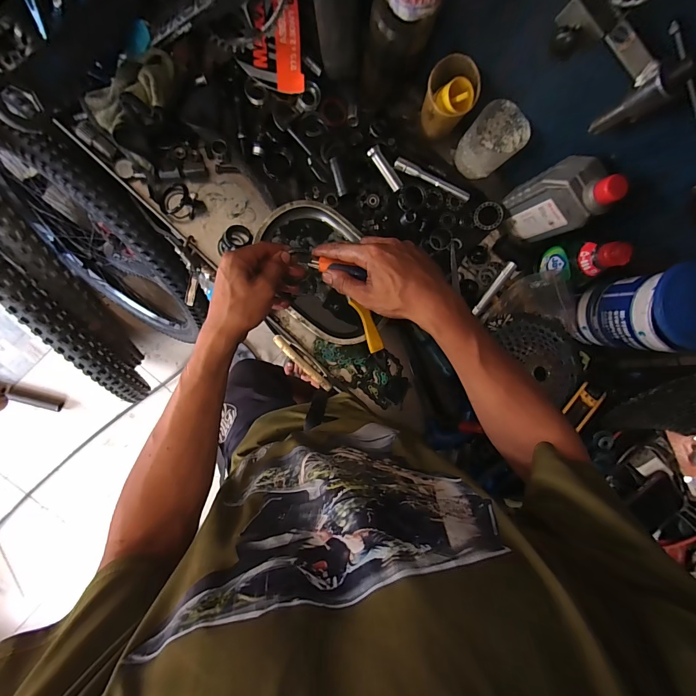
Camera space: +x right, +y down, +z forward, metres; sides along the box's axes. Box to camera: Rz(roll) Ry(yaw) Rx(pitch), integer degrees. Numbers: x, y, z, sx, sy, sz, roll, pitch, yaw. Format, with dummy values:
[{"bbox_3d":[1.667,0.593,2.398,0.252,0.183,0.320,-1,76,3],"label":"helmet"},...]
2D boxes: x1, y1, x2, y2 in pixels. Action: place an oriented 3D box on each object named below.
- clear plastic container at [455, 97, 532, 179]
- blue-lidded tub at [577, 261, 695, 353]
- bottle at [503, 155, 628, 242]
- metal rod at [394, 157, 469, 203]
[{"bbox_3d":[0.200,-0.295,0.502,0.068,0.095,0.062,42,86,-8],"label":"clear plastic container"},{"bbox_3d":[0.400,-0.051,0.478,0.095,0.142,0.100,0,92,-9],"label":"blue-lidded tub"},{"bbox_3d":[0.281,-0.202,0.481,0.047,0.176,0.081,-39,97,-5],"label":"bottle"},{"bbox_3d":[0.129,-0.254,0.528,0.124,0.015,0.018,21,89,-9],"label":"metal rod"}]

